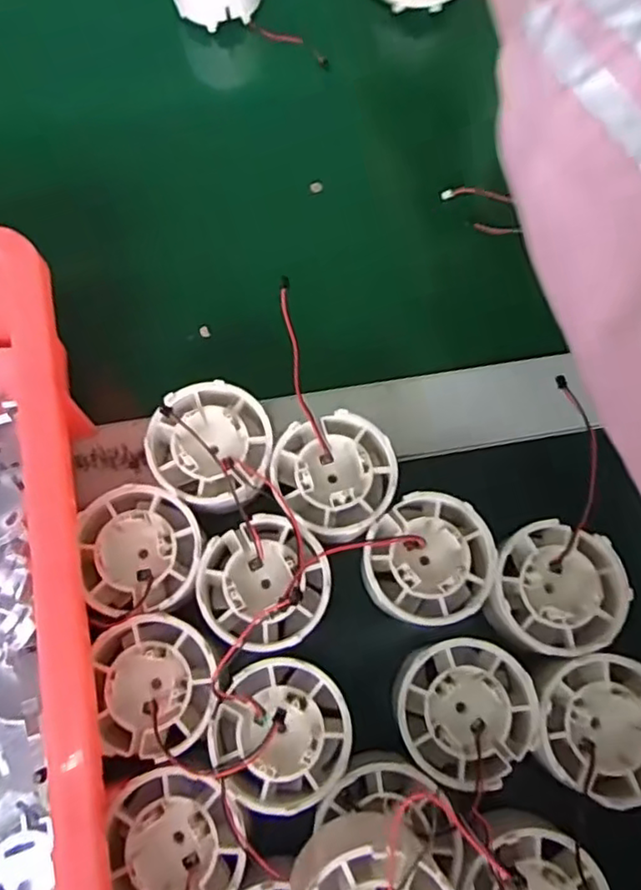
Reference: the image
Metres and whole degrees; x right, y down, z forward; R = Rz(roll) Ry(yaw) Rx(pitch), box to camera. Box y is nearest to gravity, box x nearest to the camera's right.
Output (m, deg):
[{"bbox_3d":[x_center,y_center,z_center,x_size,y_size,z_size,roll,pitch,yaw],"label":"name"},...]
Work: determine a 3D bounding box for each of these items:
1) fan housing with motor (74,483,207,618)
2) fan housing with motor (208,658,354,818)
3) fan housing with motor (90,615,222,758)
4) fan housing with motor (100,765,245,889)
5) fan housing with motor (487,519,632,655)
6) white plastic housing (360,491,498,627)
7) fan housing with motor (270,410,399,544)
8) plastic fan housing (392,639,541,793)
[{"bbox_3d":[-0.071,0.043,0.259,0.046,0.021,0.050,-8,73,-4],"label":"fan housing with motor"},{"bbox_3d":[-0.015,0.108,0.241,0.049,0.021,0.050,0,73,-1],"label":"fan housing with motor"},{"bbox_3d":[-0.062,0.092,0.245,0.045,0.023,0.049,0,73,-1],"label":"fan housing with motor"},{"bbox_3d":[-0.050,0.143,0.226,0.045,0.023,0.051,-12,74,-5],"label":"fan housing with motor"},{"bbox_3d":[0.095,0.058,0.256,0.051,0.016,0.050,12,73,2],"label":"fan housing with motor"},{"bbox_3d":[0.044,0.047,0.258,0.053,0.016,0.049,0,73,-1],"label":"white plastic housing"},{"bbox_3d":[0.007,0.013,0.268,0.048,0.018,0.050,0,73,-1],"label":"fan housing with motor"},{"bbox_3d":[0.054,0.100,0.241,0.050,0.020,0.051,0,73,-1],"label":"plastic fan housing"}]

